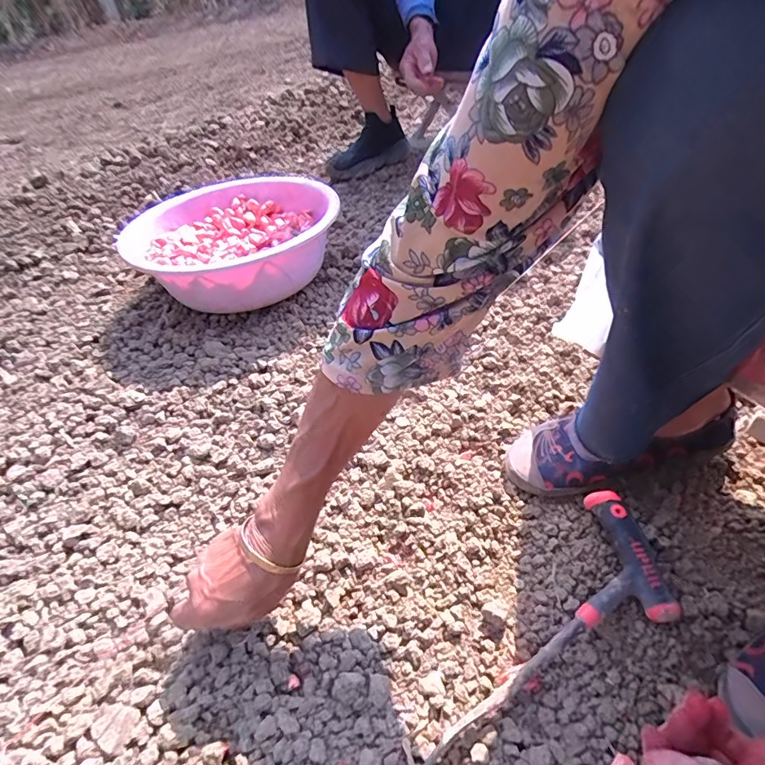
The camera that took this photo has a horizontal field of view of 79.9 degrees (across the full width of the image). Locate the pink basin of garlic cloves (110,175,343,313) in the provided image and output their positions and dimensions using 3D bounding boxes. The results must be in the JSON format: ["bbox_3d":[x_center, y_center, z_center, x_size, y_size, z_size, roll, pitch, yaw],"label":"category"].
[{"bbox_3d":[-0.264,-0.247,0.841,0.375,0.132,0.333,31,54,33],"label":"pink basin of garlic cloves"}]

